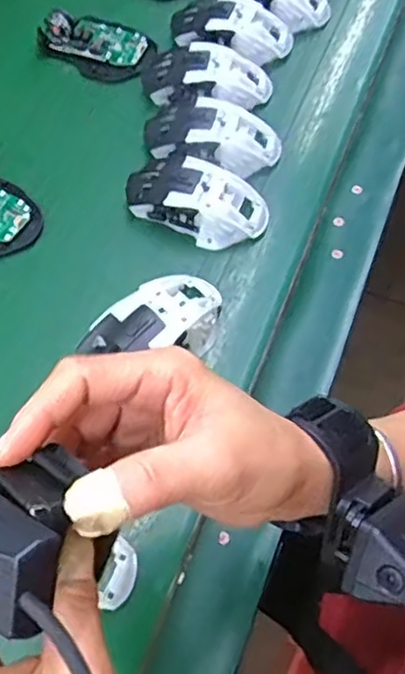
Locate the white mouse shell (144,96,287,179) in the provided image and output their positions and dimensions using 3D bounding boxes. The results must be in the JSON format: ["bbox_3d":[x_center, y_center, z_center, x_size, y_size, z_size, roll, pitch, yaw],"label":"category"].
[{"bbox_3d":[0.008,-0.173,0.559,0.115,0.032,0.058,16,60,8],"label":"white mouse shell"}]

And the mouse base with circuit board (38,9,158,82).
[{"bbox_3d":[-0.101,-0.283,0.628,0.110,0.030,0.066,24,61,13],"label":"mouse base with circuit board"}]

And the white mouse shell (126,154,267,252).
[{"bbox_3d":[-0.004,-0.116,0.531,0.116,0.035,0.068,24,65,13],"label":"white mouse shell"}]

